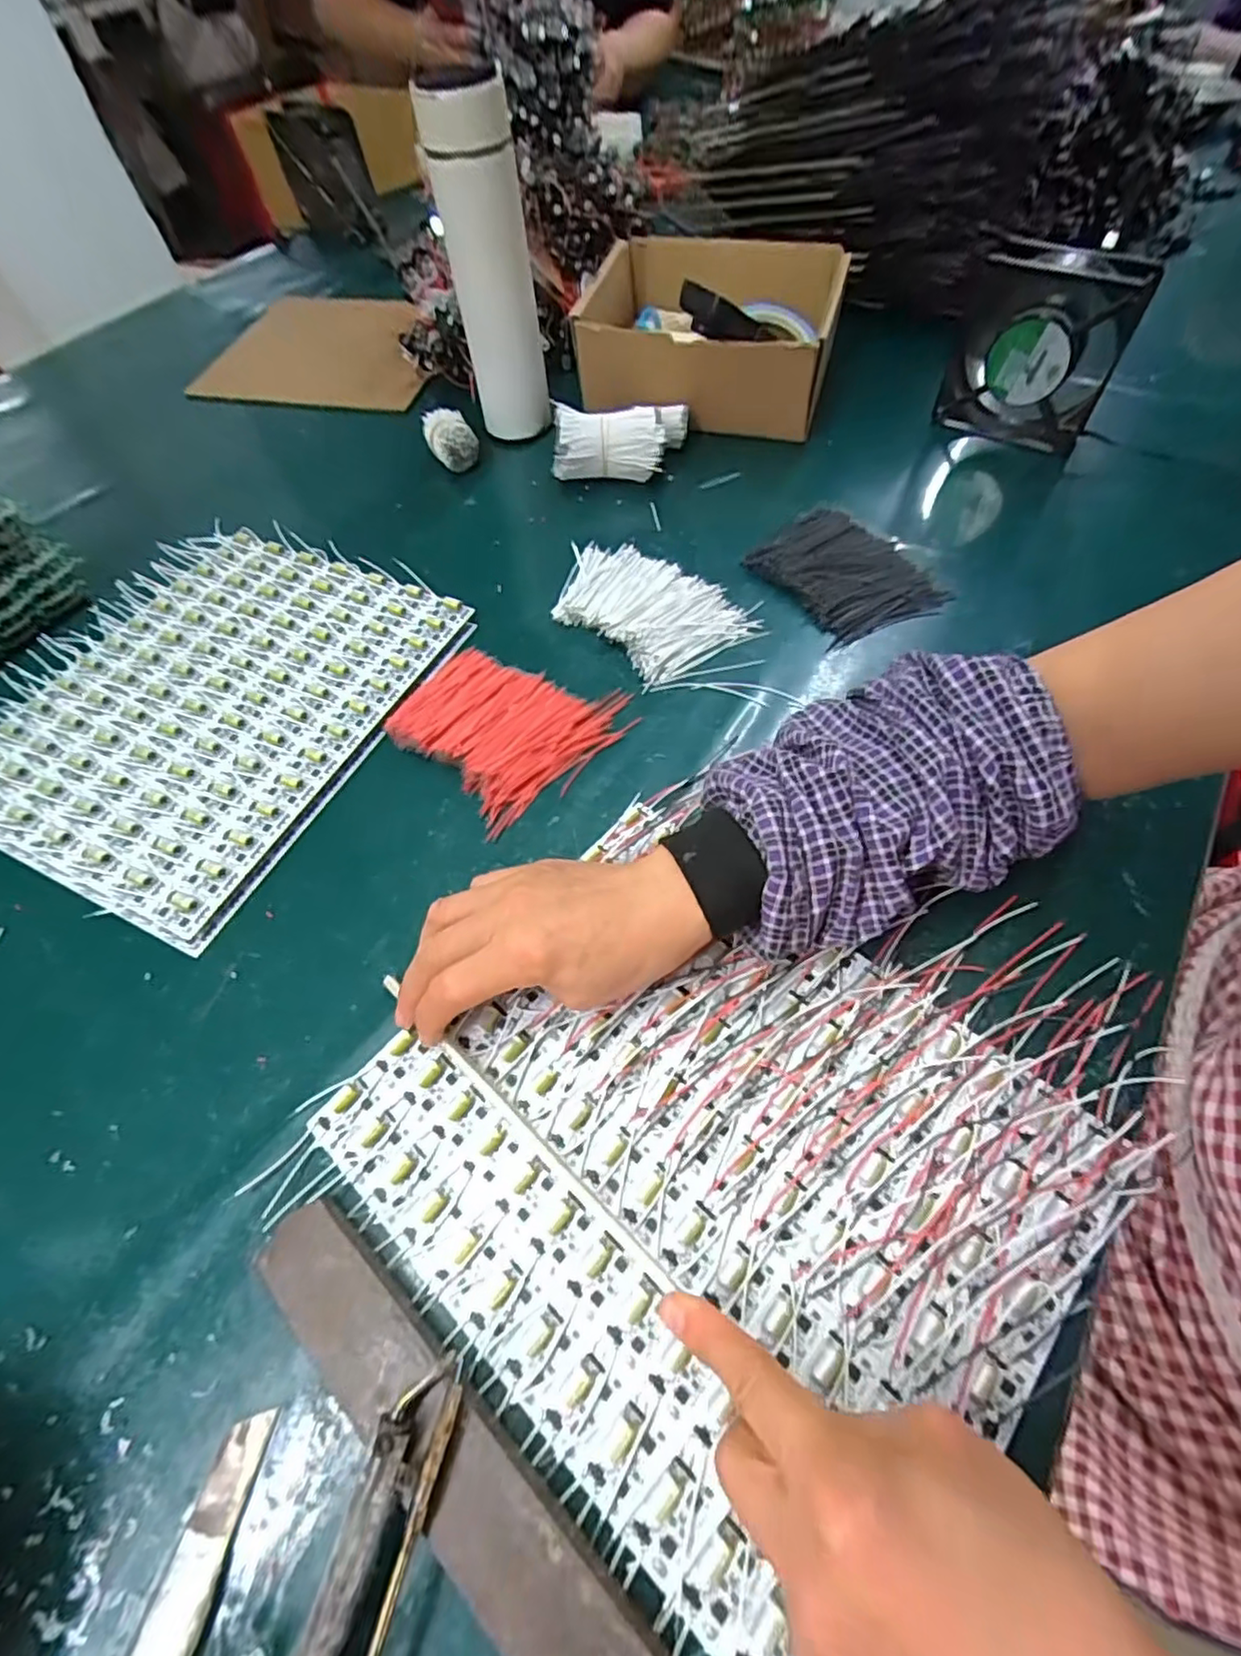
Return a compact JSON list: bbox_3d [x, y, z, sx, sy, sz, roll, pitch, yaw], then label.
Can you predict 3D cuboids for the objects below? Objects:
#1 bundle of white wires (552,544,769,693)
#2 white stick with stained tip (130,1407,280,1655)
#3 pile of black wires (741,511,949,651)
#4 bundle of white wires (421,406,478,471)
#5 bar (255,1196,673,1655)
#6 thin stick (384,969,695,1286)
[{"bbox_3d":[0.015,-0.171,0.487,0.100,0.012,0.160,-39,63,-18],"label":"bundle of white wires"},{"bbox_3d":[-0.153,0.270,0.223,0.023,0.010,0.100,8,59,9],"label":"white stick with stained tip"},{"bbox_3d":[0.168,-0.194,0.486,0.101,0.017,0.121,-26,60,-11],"label":"pile of black wires"},{"bbox_3d":[-0.156,-0.359,0.597,0.044,0.037,0.058,-20,59,-8],"label":"bundle of white wires"},{"bbox_3d":[-0.068,0.227,0.240,0.197,0.017,0.034,36,67,23],"label":"bar"},{"bbox_3d":[-0.052,0.136,0.303,0.196,0.010,0.008,36,67,25],"label":"thin stick"}]

